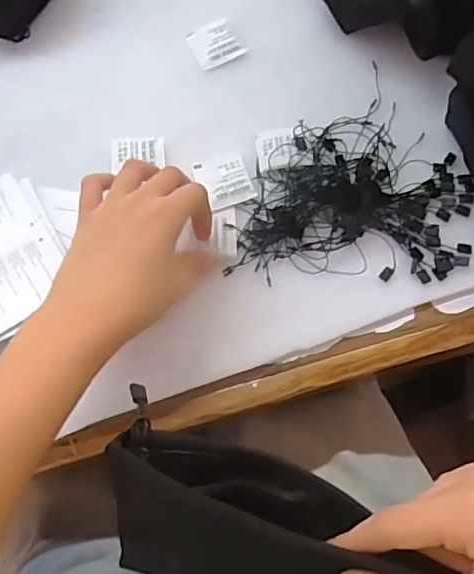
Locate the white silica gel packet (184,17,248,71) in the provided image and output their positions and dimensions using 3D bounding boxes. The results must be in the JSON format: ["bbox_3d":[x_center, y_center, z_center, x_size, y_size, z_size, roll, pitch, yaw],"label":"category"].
[{"bbox_3d":[-0.017,-0.197,0.460,0.040,0.004,0.039,-29,76,-9],"label":"white silica gel packet"}]

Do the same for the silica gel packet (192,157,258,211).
[{"bbox_3d":[-0.009,-0.079,0.426,0.038,0.005,0.041,-17,75,-6],"label":"silica gel packet"}]

